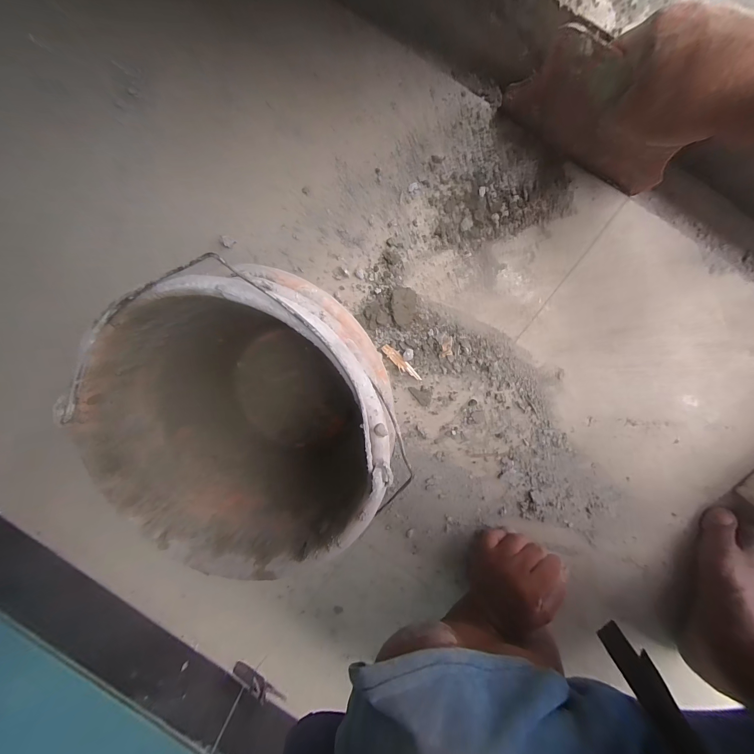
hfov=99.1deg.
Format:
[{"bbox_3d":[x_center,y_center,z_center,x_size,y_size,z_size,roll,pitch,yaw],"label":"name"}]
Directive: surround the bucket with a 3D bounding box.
[{"bbox_3d":[-0.103,0.037,0.327,0.241,0.212,0.227,2,105,8],"label":"bucket"}]

